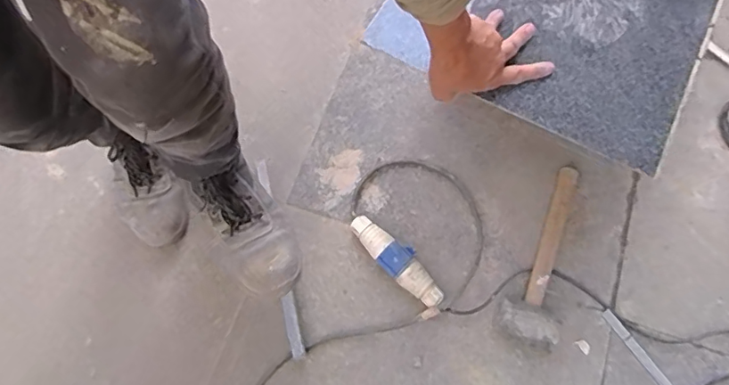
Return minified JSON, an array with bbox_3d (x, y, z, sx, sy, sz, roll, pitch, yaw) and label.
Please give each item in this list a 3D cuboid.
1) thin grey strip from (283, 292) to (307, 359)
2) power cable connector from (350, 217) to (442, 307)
[{"bbox_3d":[-0.118,0.216,0.853,0.024,0.016,0.104,-9,71,-27],"label":"thin grey strip"},{"bbox_3d":[0.057,0.117,0.895,0.060,0.059,0.204,-39,76,-15],"label":"power cable connector"}]

